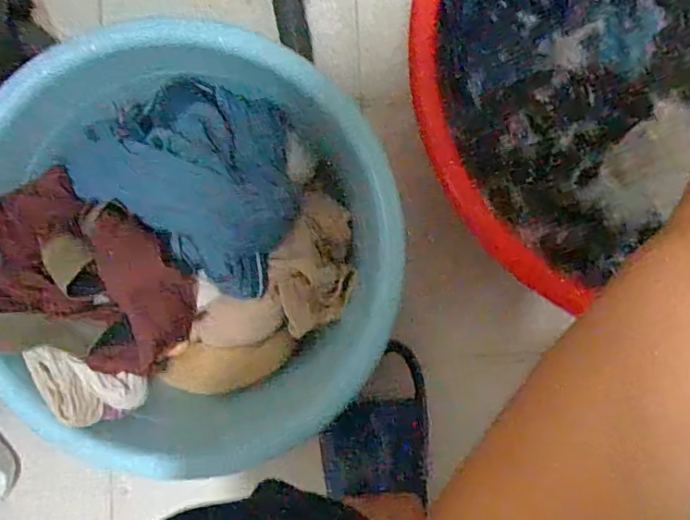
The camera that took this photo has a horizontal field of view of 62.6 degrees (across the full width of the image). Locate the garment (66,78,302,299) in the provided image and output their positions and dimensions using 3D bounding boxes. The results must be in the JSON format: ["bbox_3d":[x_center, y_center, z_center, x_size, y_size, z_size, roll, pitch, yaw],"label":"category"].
[{"bbox_3d":[-0.116,-0.077,0.493,0.176,0.071,0.159,35,88,3],"label":"garment"}]

